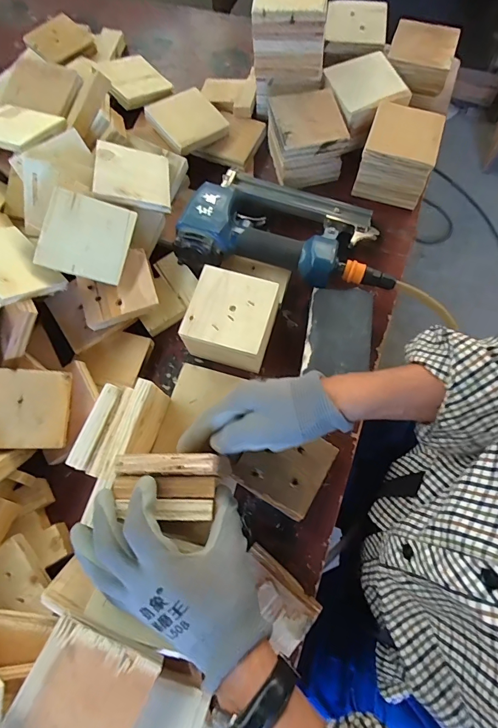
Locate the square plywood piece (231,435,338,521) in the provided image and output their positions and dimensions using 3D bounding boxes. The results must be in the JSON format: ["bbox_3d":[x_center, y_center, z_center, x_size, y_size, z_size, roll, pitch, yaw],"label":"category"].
[{"bbox_3d":[0.041,0.110,0.422,0.087,0.005,0.088,32,72,4],"label":"square plywood piece"}]

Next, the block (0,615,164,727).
[{"bbox_3d":[-0.128,0.259,0.301,0.091,0.011,0.085,28,74,-5],"label":"block"}]

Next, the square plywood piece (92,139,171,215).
[{"bbox_3d":[-0.143,-0.234,0.474,0.090,0.009,0.089,3,67,-27],"label":"square plywood piece"}]

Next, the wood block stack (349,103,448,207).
[{"bbox_3d":[0.205,-0.284,0.523,0.089,0.086,0.091,20,72,9],"label":"wood block stack"}]

